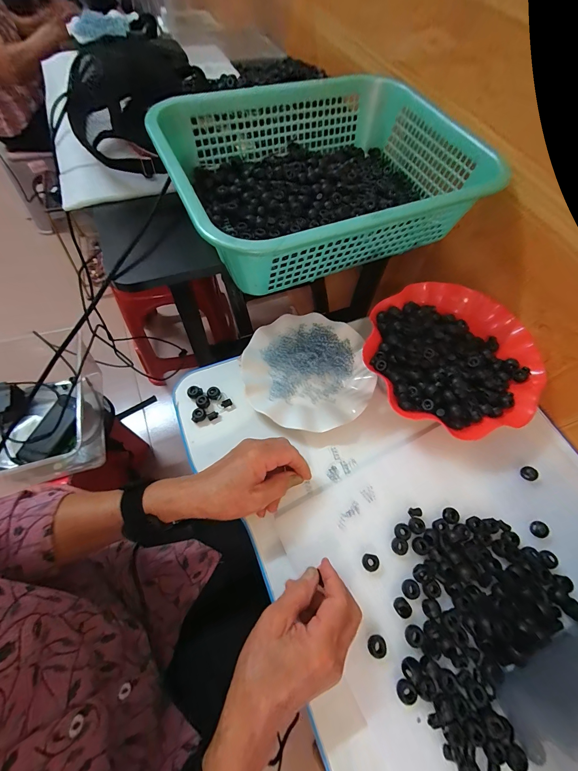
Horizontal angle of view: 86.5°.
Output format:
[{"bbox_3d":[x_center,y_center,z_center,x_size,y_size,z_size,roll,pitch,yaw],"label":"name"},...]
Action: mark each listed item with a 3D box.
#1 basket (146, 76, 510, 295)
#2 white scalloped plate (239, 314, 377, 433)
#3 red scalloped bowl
[{"bbox_3d":[0.041,-0.274,0.411,0.373,0.098,0.282,-22,67,-14],"label":"basket"},{"bbox_3d":[0.025,-0.021,0.433,0.173,0.020,0.175,1,63,-3],"label":"white scalloped plate"},{"bbox_3d":[0.215,-0.034,0.425,0.212,0.059,0.216,1,63,-3],"label":"red scalloped bowl"}]

